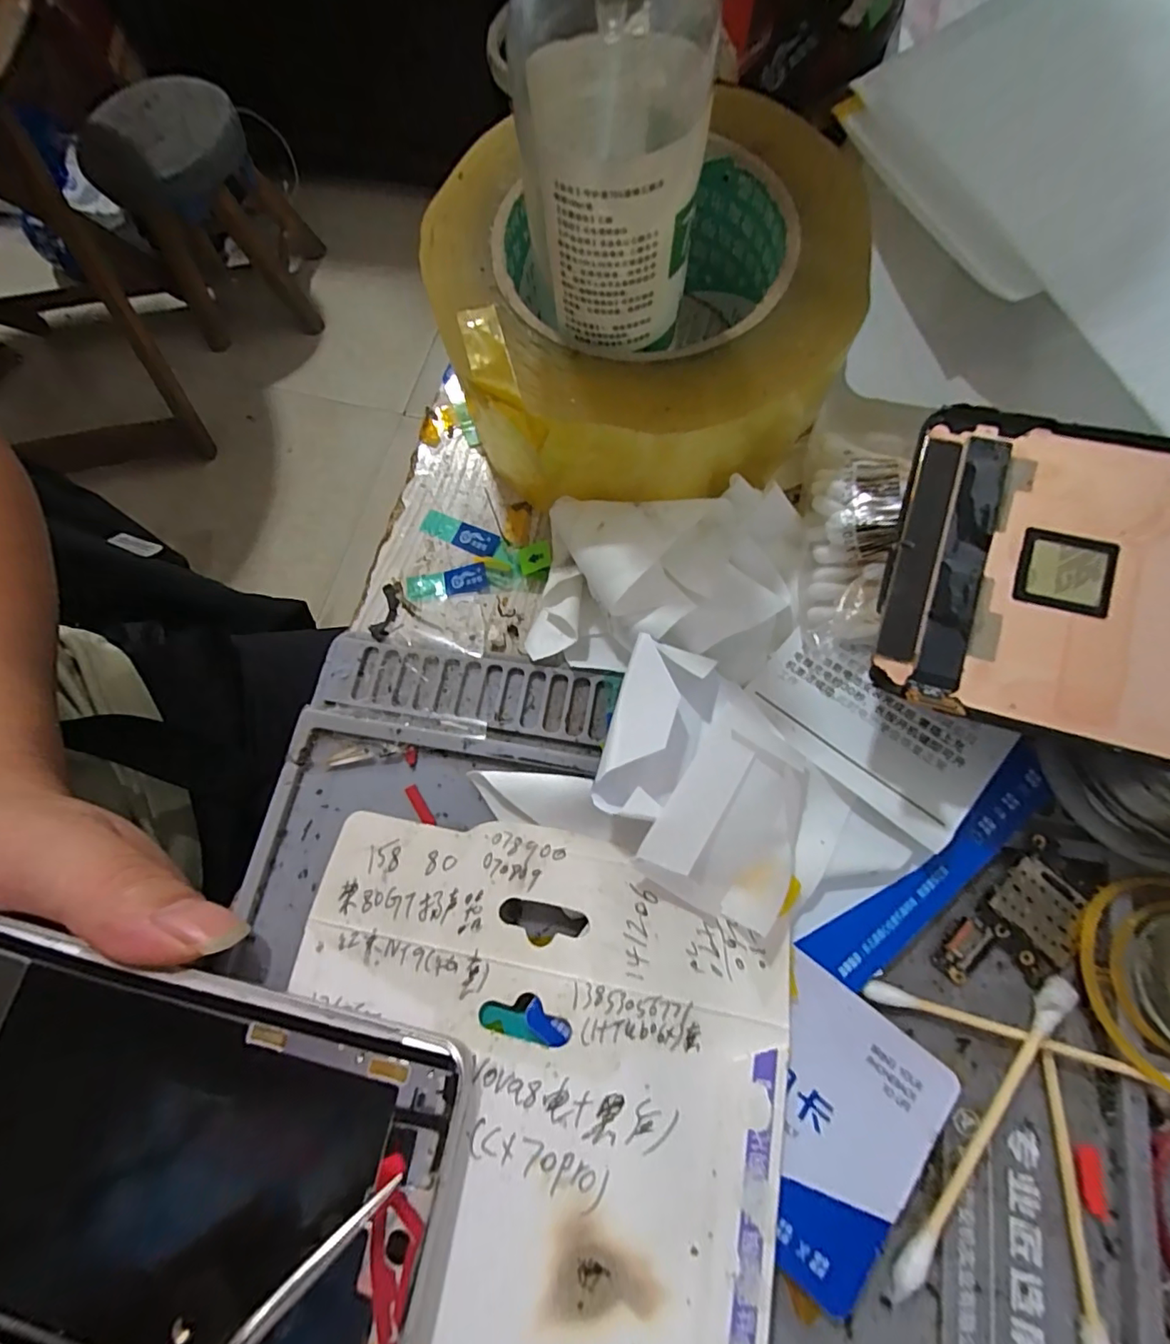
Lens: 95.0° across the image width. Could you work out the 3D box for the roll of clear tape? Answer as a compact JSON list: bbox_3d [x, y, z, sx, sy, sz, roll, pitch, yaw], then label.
[{"bbox_3d":[0.017,-0.100,0.163,0.113,0.049,0.115,-1,75,3],"label":"roll of clear tape"}]

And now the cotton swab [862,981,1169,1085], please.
[{"bbox_3d":[0.102,0.084,0.122,0.072,0.007,0.004,14,76,5],"label":"cotton swab"}]

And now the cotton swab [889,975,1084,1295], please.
[{"bbox_3d":[0.088,0.103,0.118,0.005,0.010,0.076,32,79,9],"label":"cotton swab"}]

